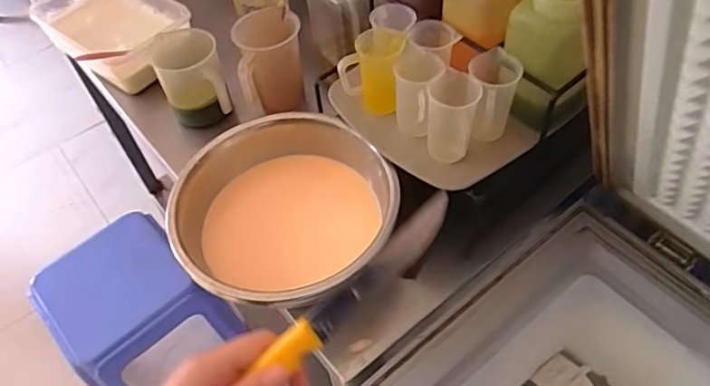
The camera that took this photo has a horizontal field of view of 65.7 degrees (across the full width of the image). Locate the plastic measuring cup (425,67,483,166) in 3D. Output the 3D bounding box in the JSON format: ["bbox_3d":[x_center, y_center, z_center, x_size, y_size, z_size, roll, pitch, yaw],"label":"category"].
[{"bbox_3d":[0.103,-0.078,0.580,0.052,0.085,0.057,12,54,14],"label":"plastic measuring cup"}]

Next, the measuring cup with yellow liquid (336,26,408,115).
[{"bbox_3d":[0.024,-0.133,0.628,0.074,0.084,0.068,9,53,12],"label":"measuring cup with yellow liquid"}]

